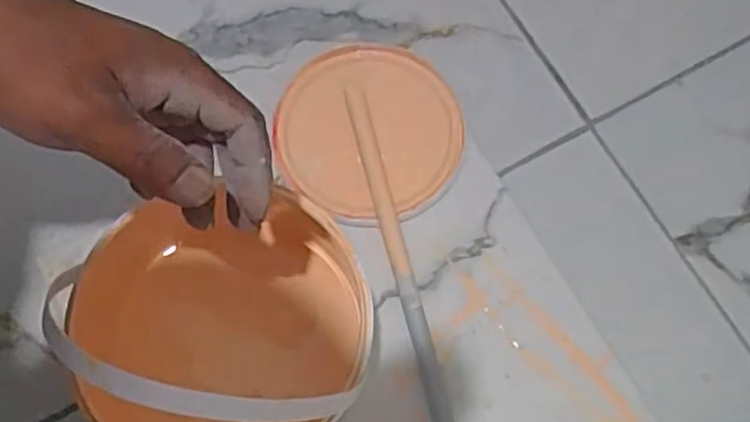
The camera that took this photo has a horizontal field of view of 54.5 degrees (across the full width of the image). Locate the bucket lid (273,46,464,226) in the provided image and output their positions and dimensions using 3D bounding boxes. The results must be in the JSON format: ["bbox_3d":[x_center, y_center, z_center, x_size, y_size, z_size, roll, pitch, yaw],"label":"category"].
[{"bbox_3d":[-0.003,-0.077,0.670,0.168,0.019,0.168,0,73,-1],"label":"bucket lid"}]

